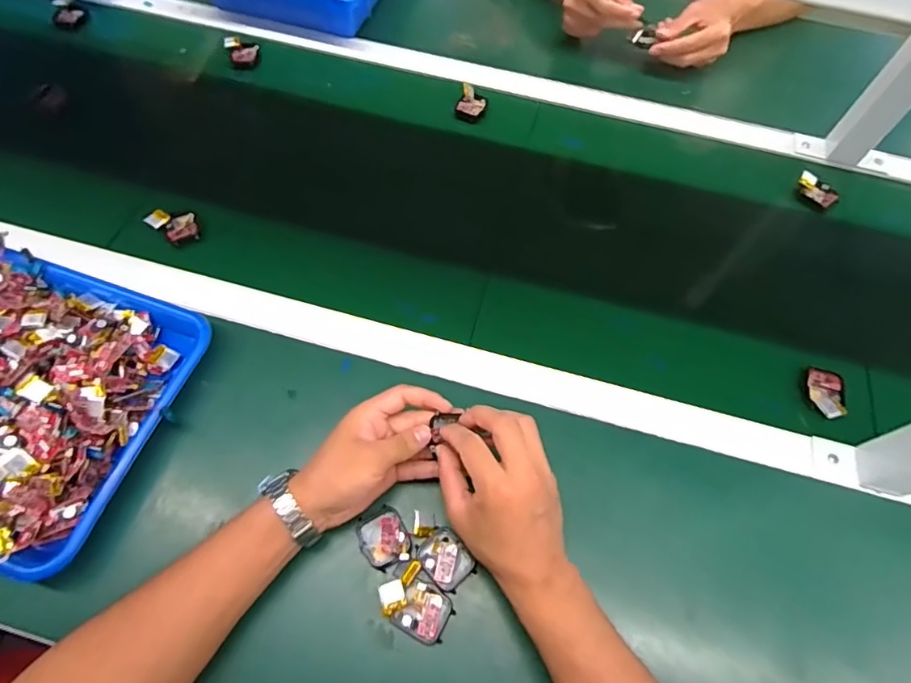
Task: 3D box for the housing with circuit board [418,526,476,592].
[{"bbox_3d":[-0.009,0.183,0.444,0.036,0.011,0.045,-35,68,-19],"label":"housing with circuit board"}]

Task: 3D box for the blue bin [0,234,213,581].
[{"bbox_3d":[-0.431,0.032,0.478,0.338,0.072,0.256,18,63,7],"label":"blue bin"}]

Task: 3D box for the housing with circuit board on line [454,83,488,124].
[{"bbox_3d":[0.022,-0.320,0.712,0.037,0.021,0.052,16,62,6],"label":"housing with circuit board on line"}]

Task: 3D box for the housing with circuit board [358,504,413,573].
[{"bbox_3d":[-0.061,0.165,0.446,0.039,0.014,0.049,-25,66,-15],"label":"housing with circuit board"}]

